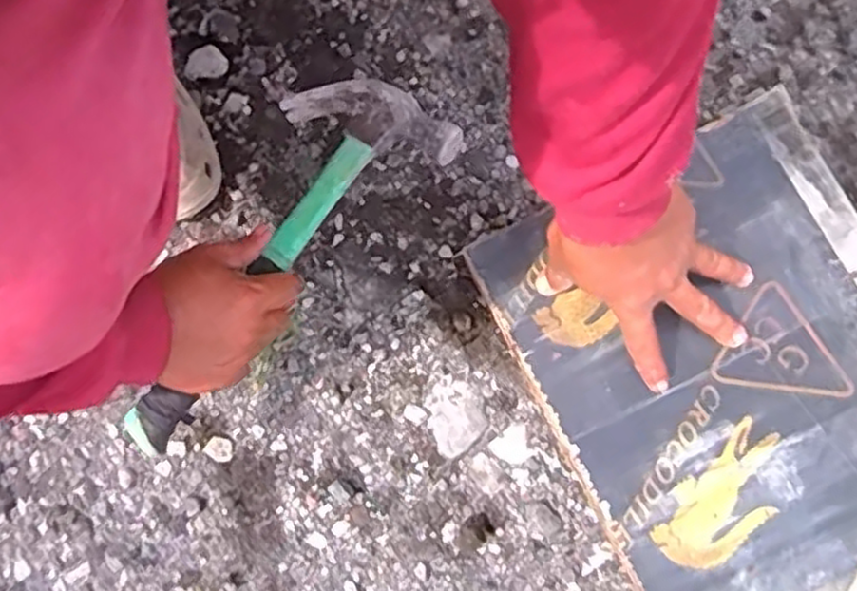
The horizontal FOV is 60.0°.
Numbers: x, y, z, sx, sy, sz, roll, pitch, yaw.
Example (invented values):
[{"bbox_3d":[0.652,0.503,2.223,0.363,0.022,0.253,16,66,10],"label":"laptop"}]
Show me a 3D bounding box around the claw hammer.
[{"bbox_3d":[-0.114,-0.027,0.546,0.128,0.039,0.313,34,78,9],"label":"claw hammer"}]

